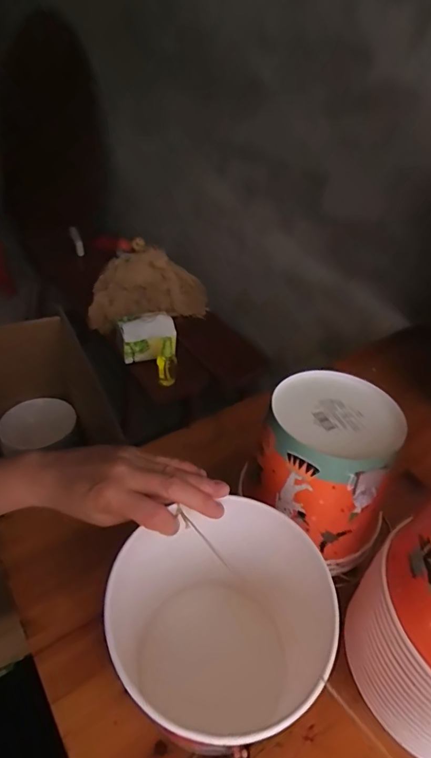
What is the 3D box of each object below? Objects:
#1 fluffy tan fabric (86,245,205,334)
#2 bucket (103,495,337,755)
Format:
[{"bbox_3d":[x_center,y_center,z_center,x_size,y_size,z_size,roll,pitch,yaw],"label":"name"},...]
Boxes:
[{"bbox_3d":[-0.192,-0.260,1.203,0.350,0.158,0.132,-12,43,-22],"label":"fluffy tan fabric"},{"bbox_3d":[0.004,0.202,0.364,0.184,0.142,0.153,-5,41,-14],"label":"bucket"}]

